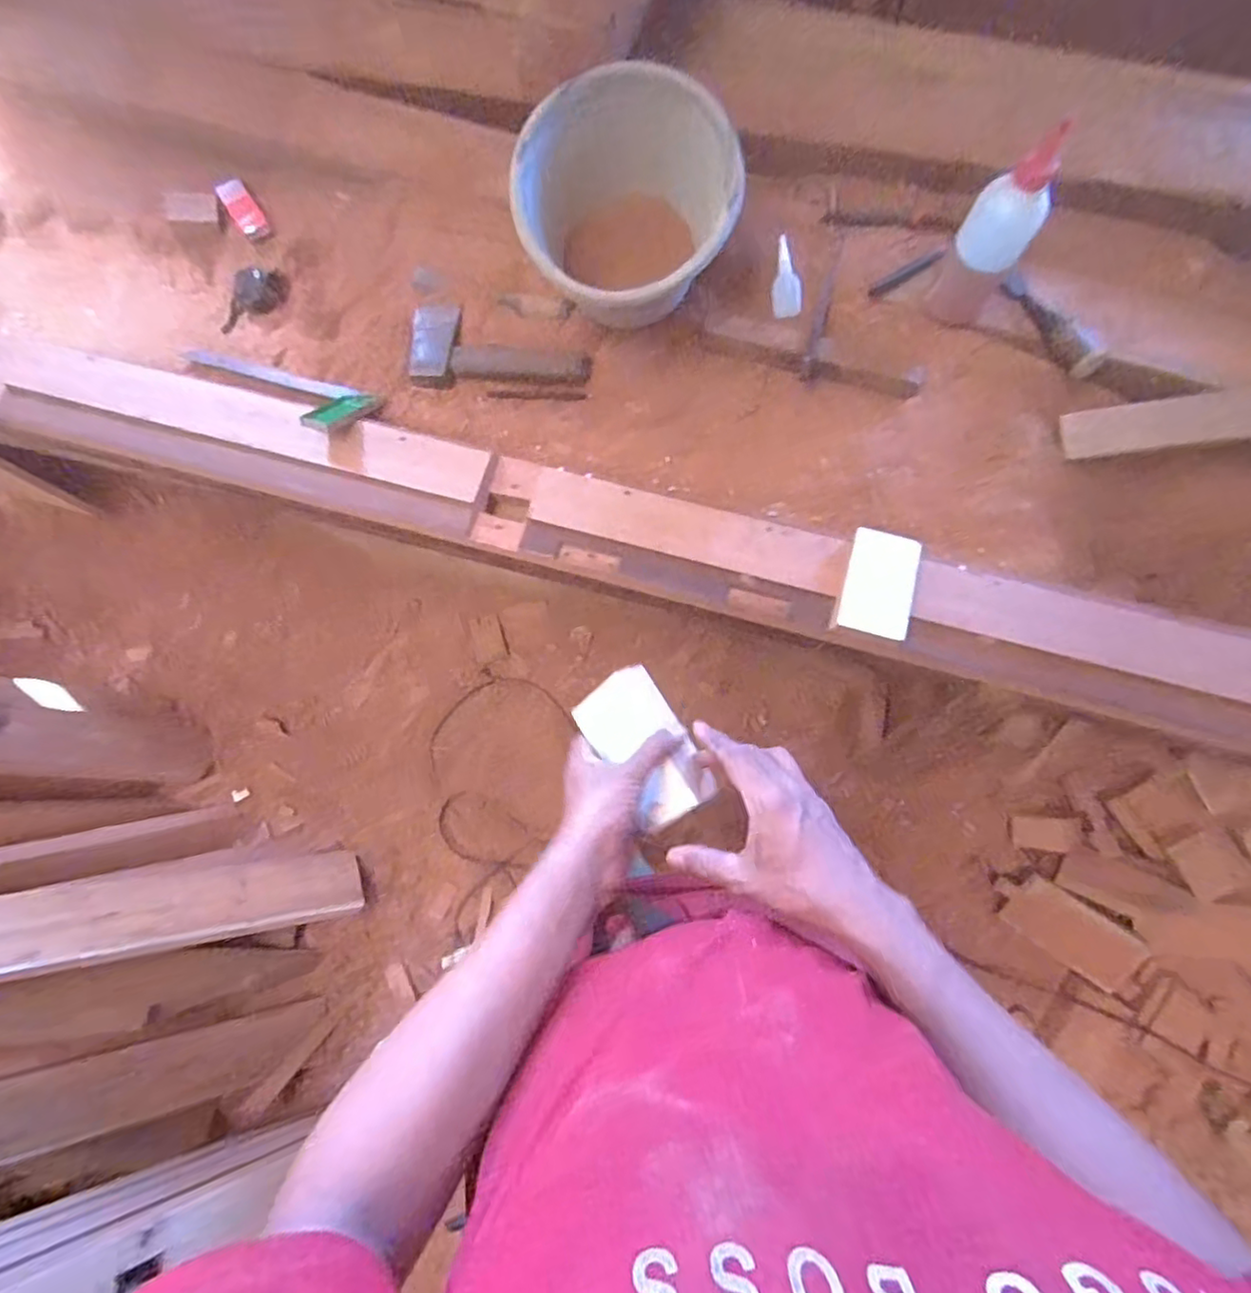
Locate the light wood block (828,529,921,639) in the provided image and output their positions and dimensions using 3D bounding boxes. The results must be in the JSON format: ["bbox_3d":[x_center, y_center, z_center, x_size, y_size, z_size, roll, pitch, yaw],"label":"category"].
[{"bbox_3d":[0.285,-0.070,0.721,0.084,0.016,0.121,15,79,4],"label":"light wood block"}]

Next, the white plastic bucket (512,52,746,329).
[{"bbox_3d":[0.000,-0.490,0.769,0.237,0.185,0.199,-5,78,0],"label":"white plastic bucket"}]

